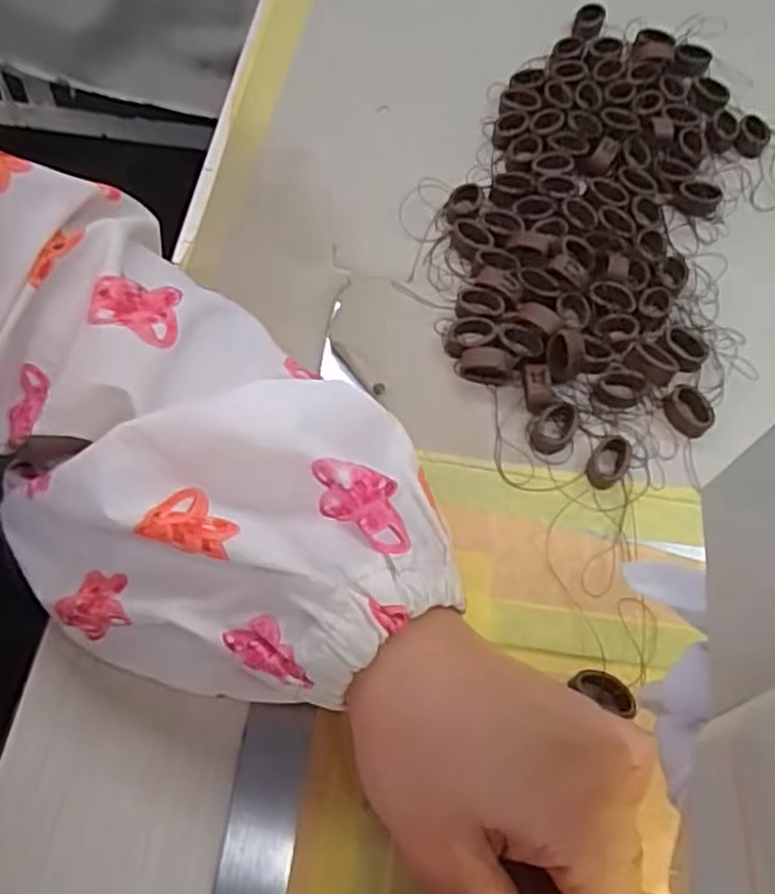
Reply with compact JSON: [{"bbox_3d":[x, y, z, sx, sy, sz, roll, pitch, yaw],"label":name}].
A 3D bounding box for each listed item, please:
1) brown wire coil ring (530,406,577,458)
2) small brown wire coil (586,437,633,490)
[{"bbox_3d":[0.066,-0.007,0.301,0.016,0.009,0.020,31,66,12],"label":"brown wire coil ring"},{"bbox_3d":[0.088,0.005,0.295,0.014,0.009,0.024,26,65,9],"label":"small brown wire coil"}]

